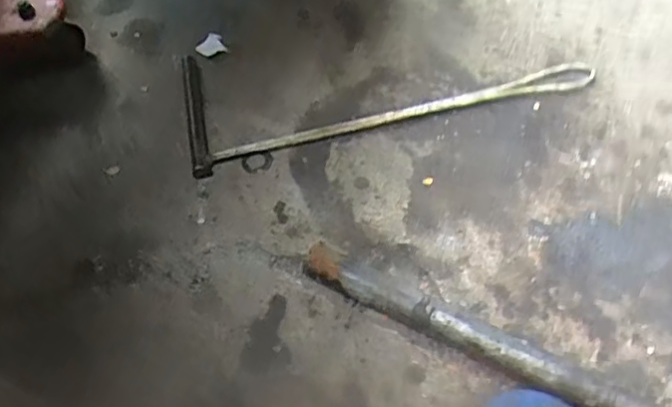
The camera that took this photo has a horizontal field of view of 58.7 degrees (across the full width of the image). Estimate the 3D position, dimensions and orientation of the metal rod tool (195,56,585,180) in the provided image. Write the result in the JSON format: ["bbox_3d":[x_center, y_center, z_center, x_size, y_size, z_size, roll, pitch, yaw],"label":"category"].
[{"bbox_3d":[0.089,-0.212,1.016,0.680,0.023,0.237,-12,56,-5],"label":"metal rod tool"}]

